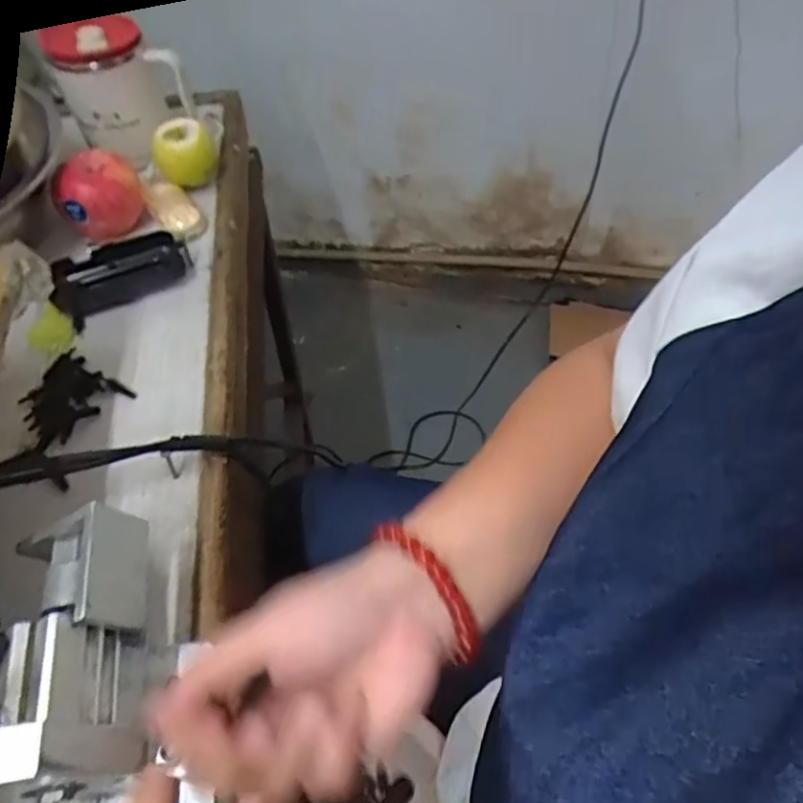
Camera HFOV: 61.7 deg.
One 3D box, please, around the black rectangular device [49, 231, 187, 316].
[{"bbox_3d":[-0.239,-0.112,0.566,0.104,0.021,0.064,-19,55,-13],"label":"black rectangular device"}]

